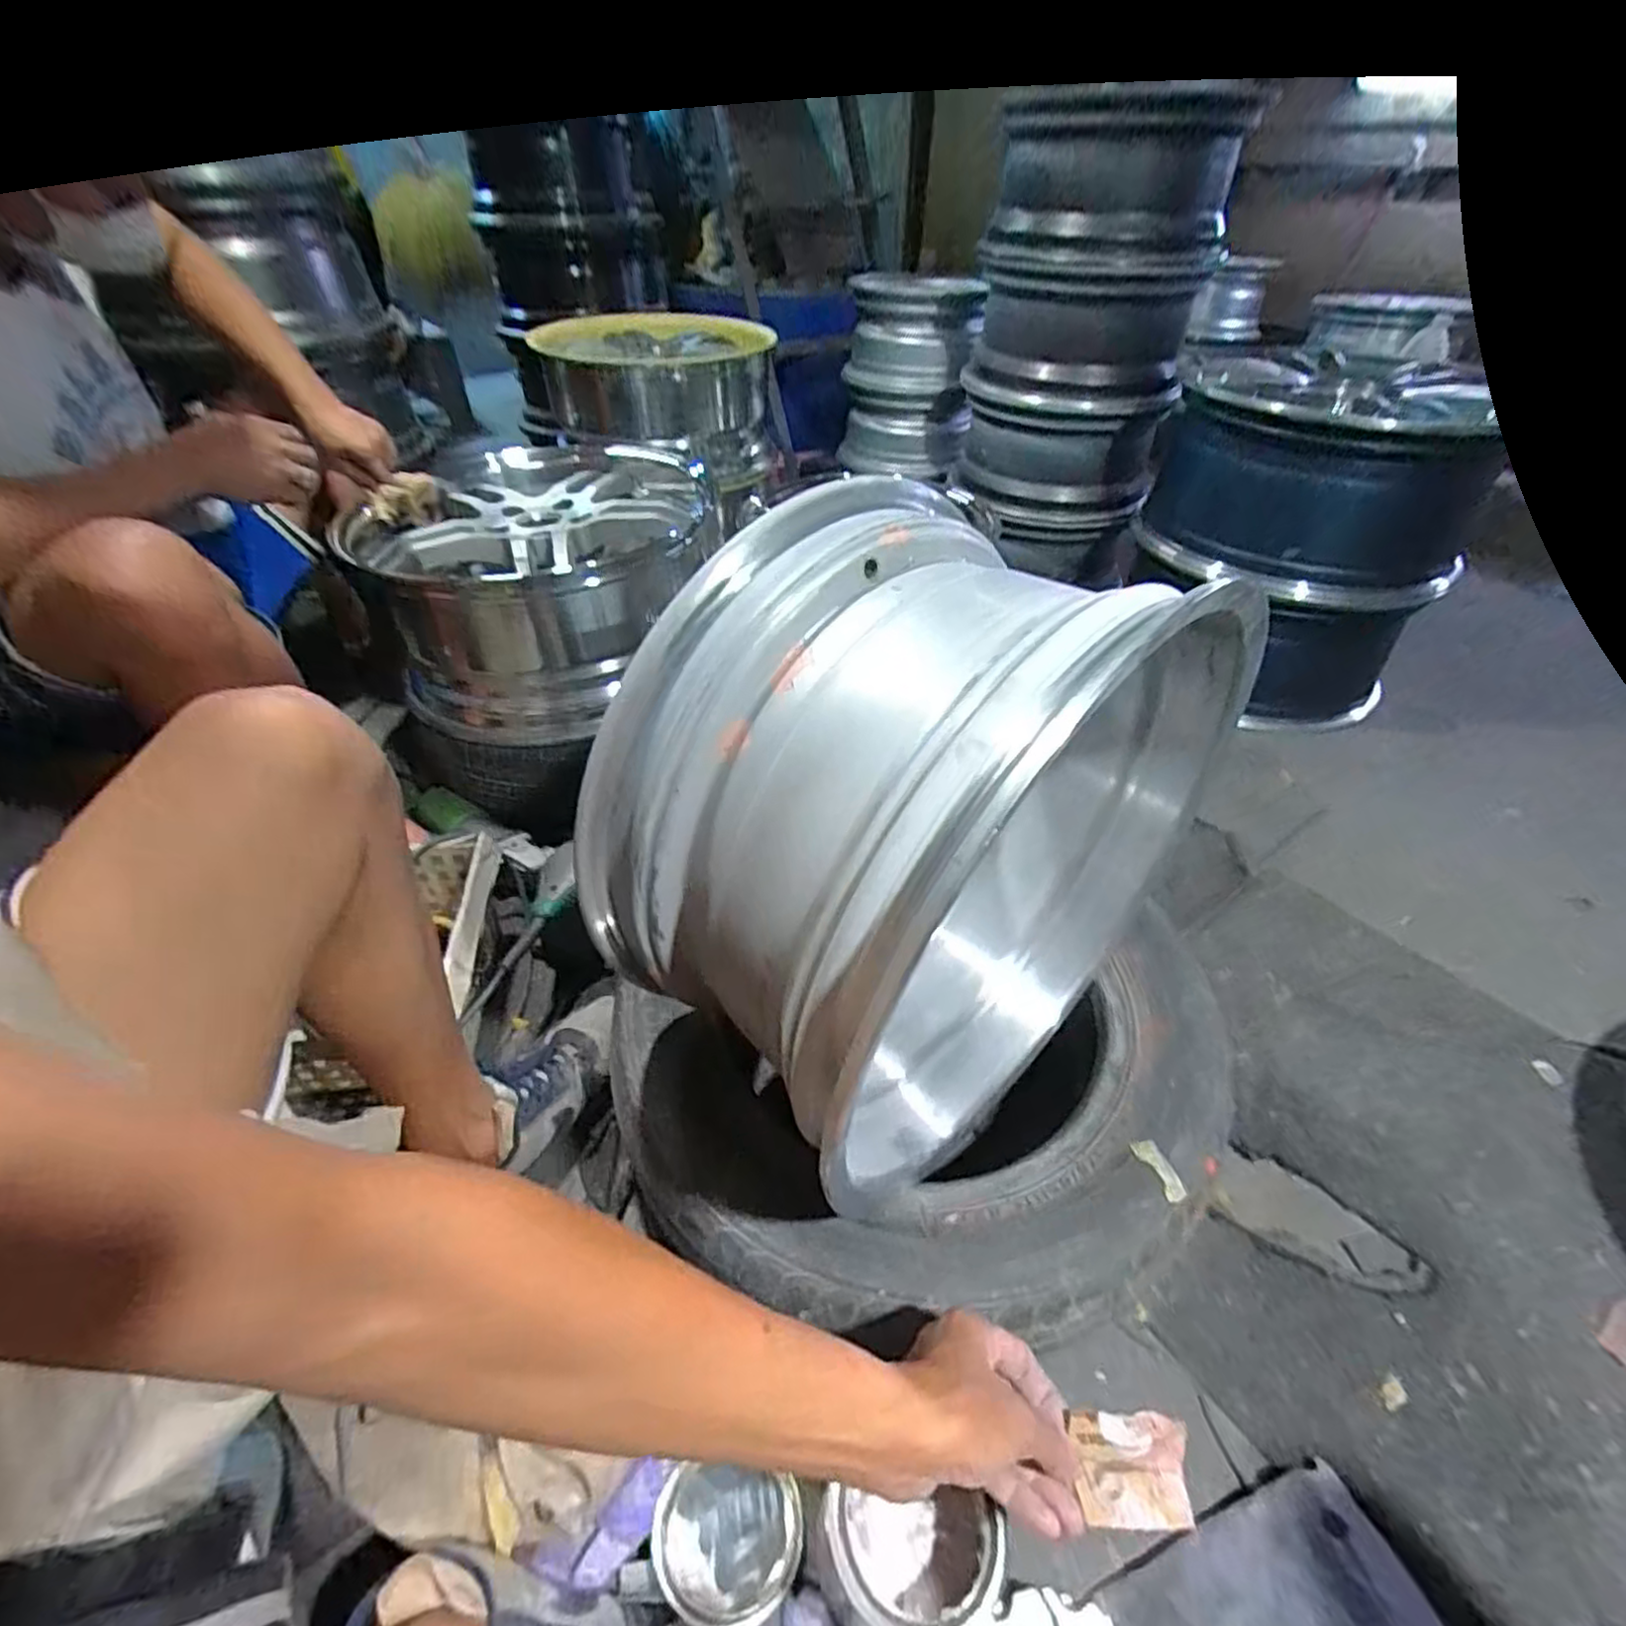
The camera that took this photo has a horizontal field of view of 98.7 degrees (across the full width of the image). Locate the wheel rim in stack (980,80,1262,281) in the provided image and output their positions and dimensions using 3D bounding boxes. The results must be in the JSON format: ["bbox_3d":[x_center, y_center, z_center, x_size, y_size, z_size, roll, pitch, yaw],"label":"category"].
[{"bbox_3d":[0.552,-1.202,1.346,0.391,0.247,0.424,2,41,1],"label":"wheel rim in stack"}]

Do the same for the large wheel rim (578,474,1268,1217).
[{"bbox_3d":[0.085,0.019,0.530,0.426,0.429,0.239,-33,52,-30],"label":"large wheel rim"}]

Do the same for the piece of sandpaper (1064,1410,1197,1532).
[{"bbox_3d":[0.177,0.363,0.385,0.063,0.026,0.045,0,41,-1],"label":"piece of sandpaper"}]

